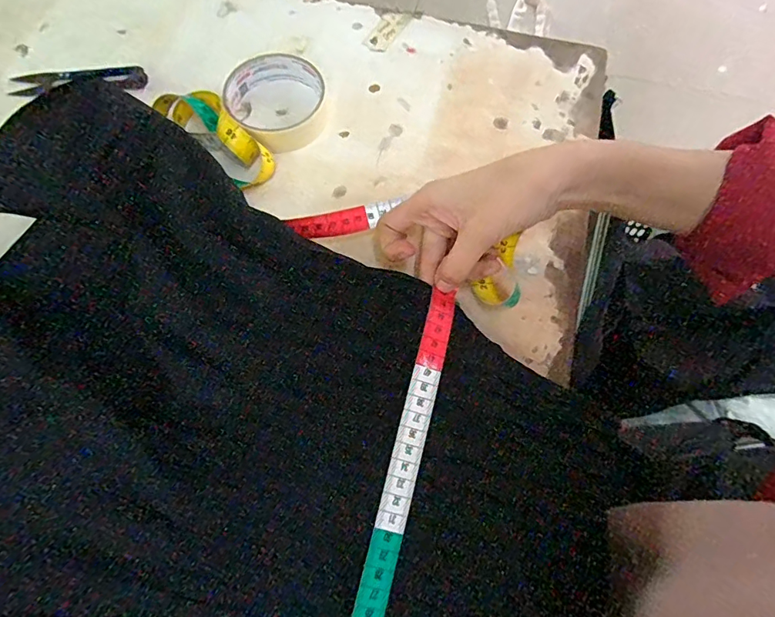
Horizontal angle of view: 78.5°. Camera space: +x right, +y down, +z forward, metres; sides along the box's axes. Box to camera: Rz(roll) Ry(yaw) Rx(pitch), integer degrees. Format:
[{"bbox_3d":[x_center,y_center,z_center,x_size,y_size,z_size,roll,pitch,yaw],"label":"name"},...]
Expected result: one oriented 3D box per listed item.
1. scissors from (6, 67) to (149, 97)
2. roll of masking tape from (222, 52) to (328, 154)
[{"bbox_3d":[-0.268,-0.200,0.411,0.116,0.010,0.024,-2,68,-1],"label":"scissors"},{"bbox_3d":[-0.091,-0.174,0.392,0.081,0.029,0.082,0,68,0],"label":"roll of masking tape"}]

